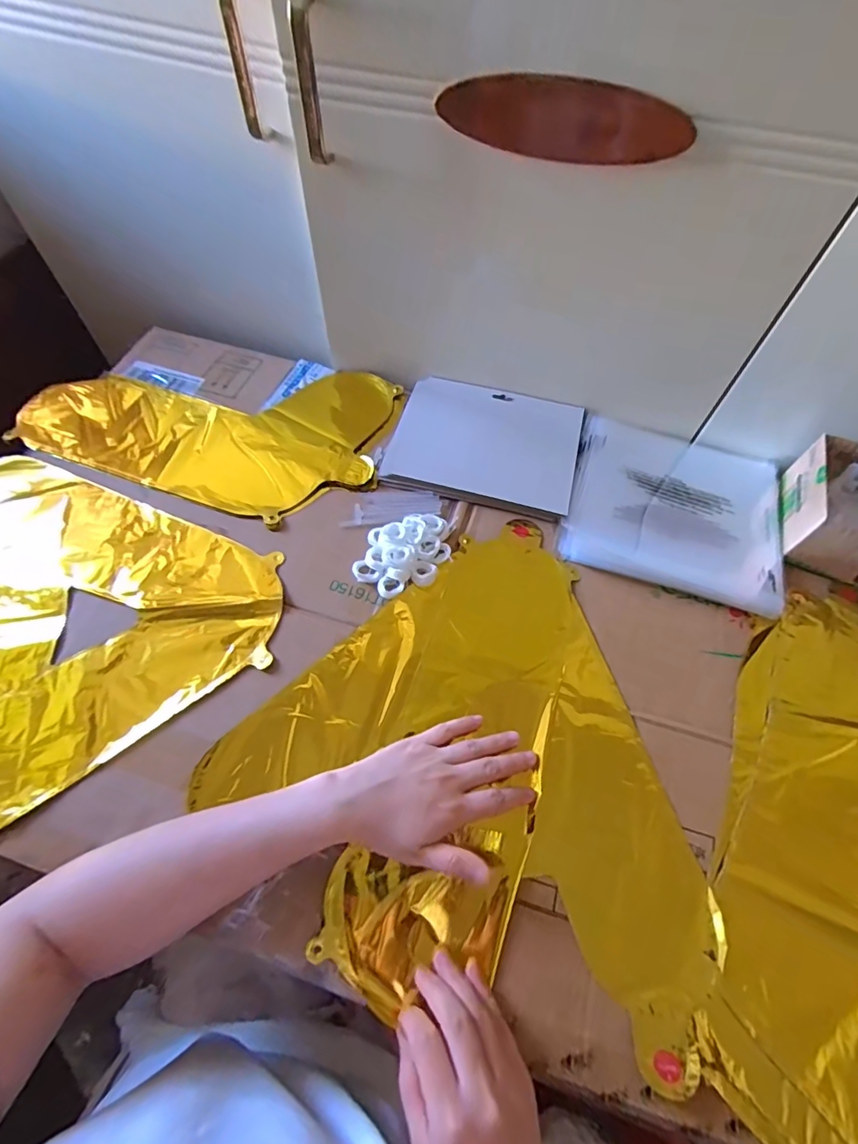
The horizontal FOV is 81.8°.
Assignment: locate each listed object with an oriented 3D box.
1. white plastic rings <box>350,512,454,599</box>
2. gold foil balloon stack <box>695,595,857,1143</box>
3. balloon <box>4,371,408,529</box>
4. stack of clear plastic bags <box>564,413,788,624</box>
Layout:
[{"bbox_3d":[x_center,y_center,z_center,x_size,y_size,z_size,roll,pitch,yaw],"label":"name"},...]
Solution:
[{"bbox_3d":[-0.025,-0.018,0.483,0.098,0.024,0.071,-17,63,-11],"label":"white plastic rings"},{"bbox_3d":[0.333,0.211,0.372,0.202,0.015,0.411,21,63,9],"label":"gold foil balloon stack"},{"bbox_3d":[-0.248,-0.184,0.585,0.405,0.021,0.237,18,62,8],"label":"balloon"},{"bbox_3d":[0.264,-0.072,0.528,0.219,0.013,0.202,16,62,7],"label":"stack of clear plastic bags"}]

